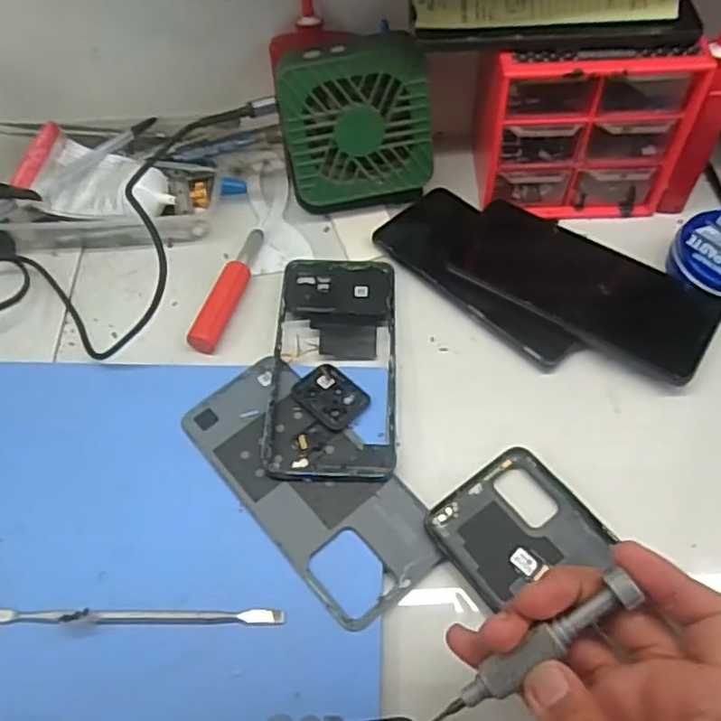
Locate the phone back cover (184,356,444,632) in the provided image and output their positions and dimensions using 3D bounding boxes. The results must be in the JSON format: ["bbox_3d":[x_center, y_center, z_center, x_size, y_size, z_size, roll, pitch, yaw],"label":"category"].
[{"bbox_3d":[-0.029,0.065,0.369,0.073,0.004,0.162,-37,64,-19],"label":"phone back cover"}]

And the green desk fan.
[{"bbox_3d":[-0.003,-0.161,0.459,0.096,0.115,0.050,-7,38,-1],"label":"green desk fan"}]

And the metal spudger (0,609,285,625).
[{"bbox_3d":[-0.118,0.126,0.327,0.157,0.007,0.007,-1,58,2],"label":"metal spudger"}]

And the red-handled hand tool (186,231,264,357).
[{"bbox_3d":[-0.090,-0.049,0.450,0.018,0.017,0.104,10,59,9],"label":"red-handled hand tool"}]

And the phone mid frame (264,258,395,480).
[{"bbox_3d":[-0.016,-0.002,0.414,0.075,0.007,0.166,1,53,1],"label":"phone mid frame"}]

